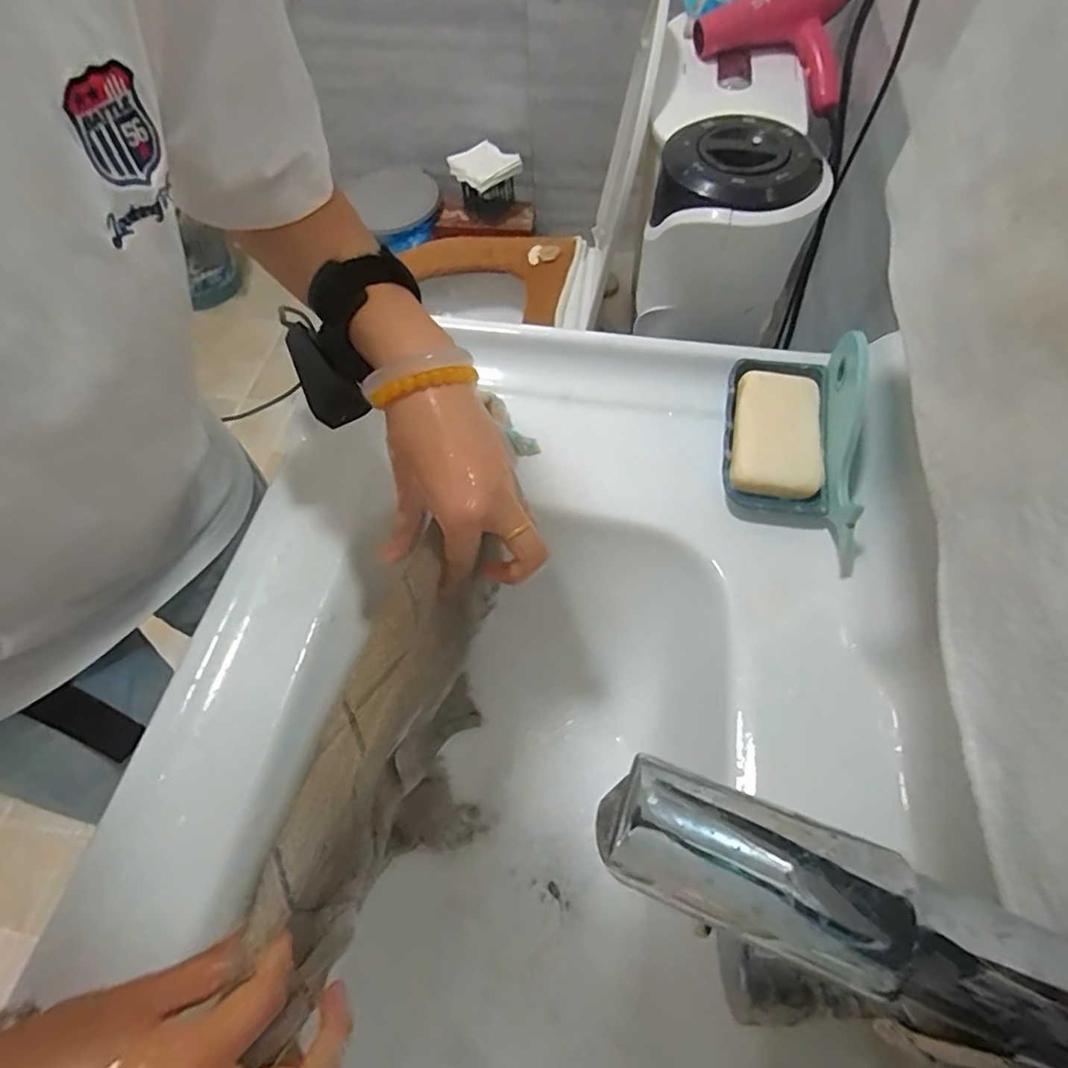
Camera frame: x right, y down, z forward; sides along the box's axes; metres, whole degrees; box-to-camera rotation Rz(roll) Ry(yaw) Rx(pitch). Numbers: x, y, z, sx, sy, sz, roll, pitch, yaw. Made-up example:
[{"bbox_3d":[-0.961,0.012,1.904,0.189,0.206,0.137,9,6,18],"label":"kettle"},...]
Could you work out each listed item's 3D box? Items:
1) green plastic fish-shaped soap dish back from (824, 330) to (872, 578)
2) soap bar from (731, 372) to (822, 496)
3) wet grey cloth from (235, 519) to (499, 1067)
[{"bbox_3d":[0.217,-0.060,0.396,0.018,0.059,0.169,7,79,7],"label":"green plastic fish-shaped soap dish back"},{"bbox_3d":[0.180,-0.074,0.424,0.061,0.022,0.100,6,60,6],"label":"soap bar"},{"bbox_3d":[-0.076,0.153,0.363,0.059,0.193,0.236,10,61,9],"label":"wet grey cloth"}]

